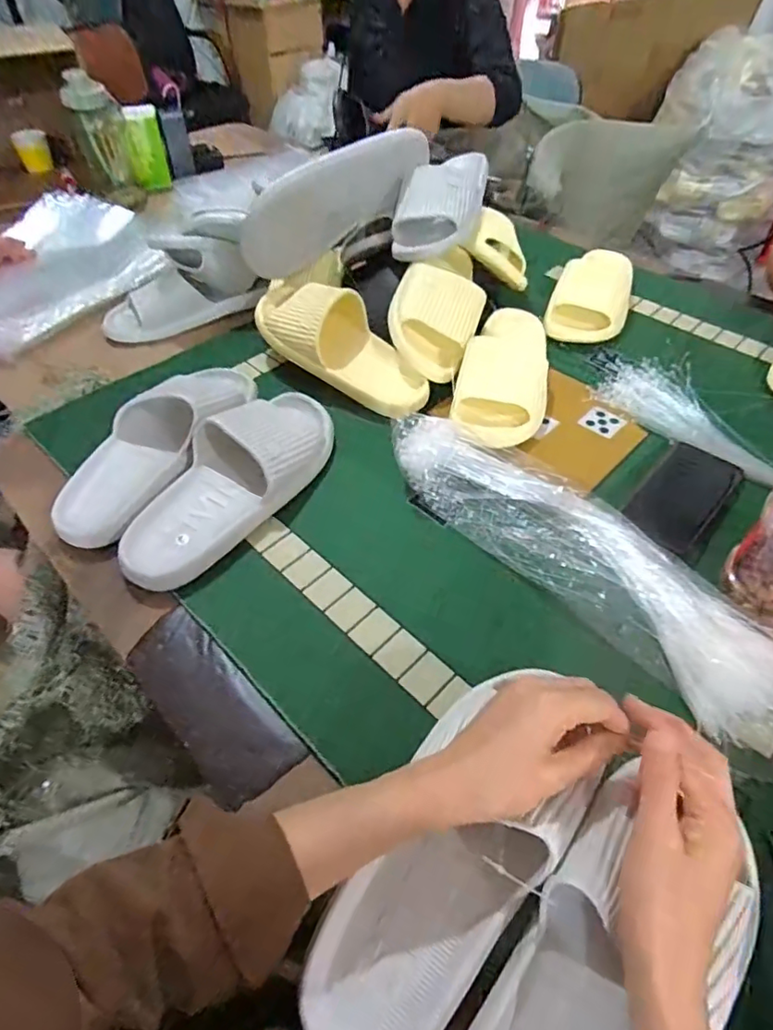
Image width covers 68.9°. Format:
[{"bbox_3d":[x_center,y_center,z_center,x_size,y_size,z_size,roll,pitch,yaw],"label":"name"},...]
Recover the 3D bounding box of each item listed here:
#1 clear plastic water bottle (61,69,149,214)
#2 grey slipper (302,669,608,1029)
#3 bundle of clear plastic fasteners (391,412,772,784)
[{"bbox_3d":[-0.568,-0.741,1.122,0.106,0.218,0.106,-18,50,-14],"label":"clear plastic water bottle"},{"bbox_3d":[0.042,0.211,0.357,0.107,0.063,0.240,30,55,25],"label":"grey slipper"},{"bbox_3d":[0.178,0.031,0.508,0.138,0.038,0.426,-35,56,-27],"label":"bundle of clear plastic fasteners"}]

